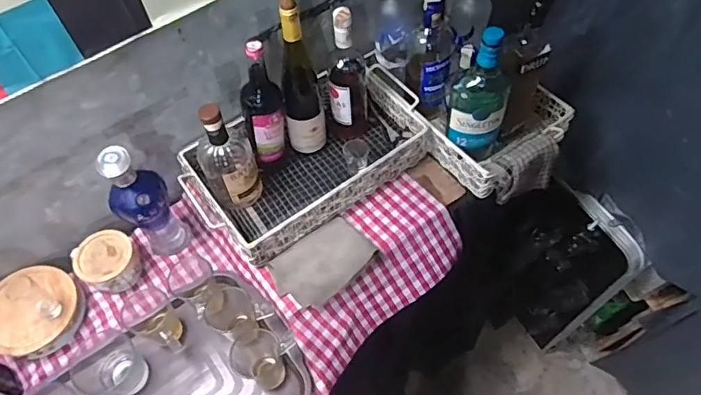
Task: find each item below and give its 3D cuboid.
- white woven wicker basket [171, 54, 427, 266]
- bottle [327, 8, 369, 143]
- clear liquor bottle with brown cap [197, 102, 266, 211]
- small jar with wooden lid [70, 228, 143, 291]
[{"bbox_3d":[-0.074,-0.073,0.964,0.445,0.091,0.253,-31,62,-16],"label":"white woven wicker basket"},{"bbox_3d":[-0.006,-0.225,0.931,0.075,0.288,0.082,-1,58,2],"label":"bottle"},{"bbox_3d":[-0.211,-0.063,0.871,0.092,0.238,0.074,-23,60,-12],"label":"clear liquor bottle with brown cap"},{"bbox_3d":[-0.433,0.119,0.905,0.102,0.079,0.097,-1,58,2],"label":"small jar with wooden lid"}]

